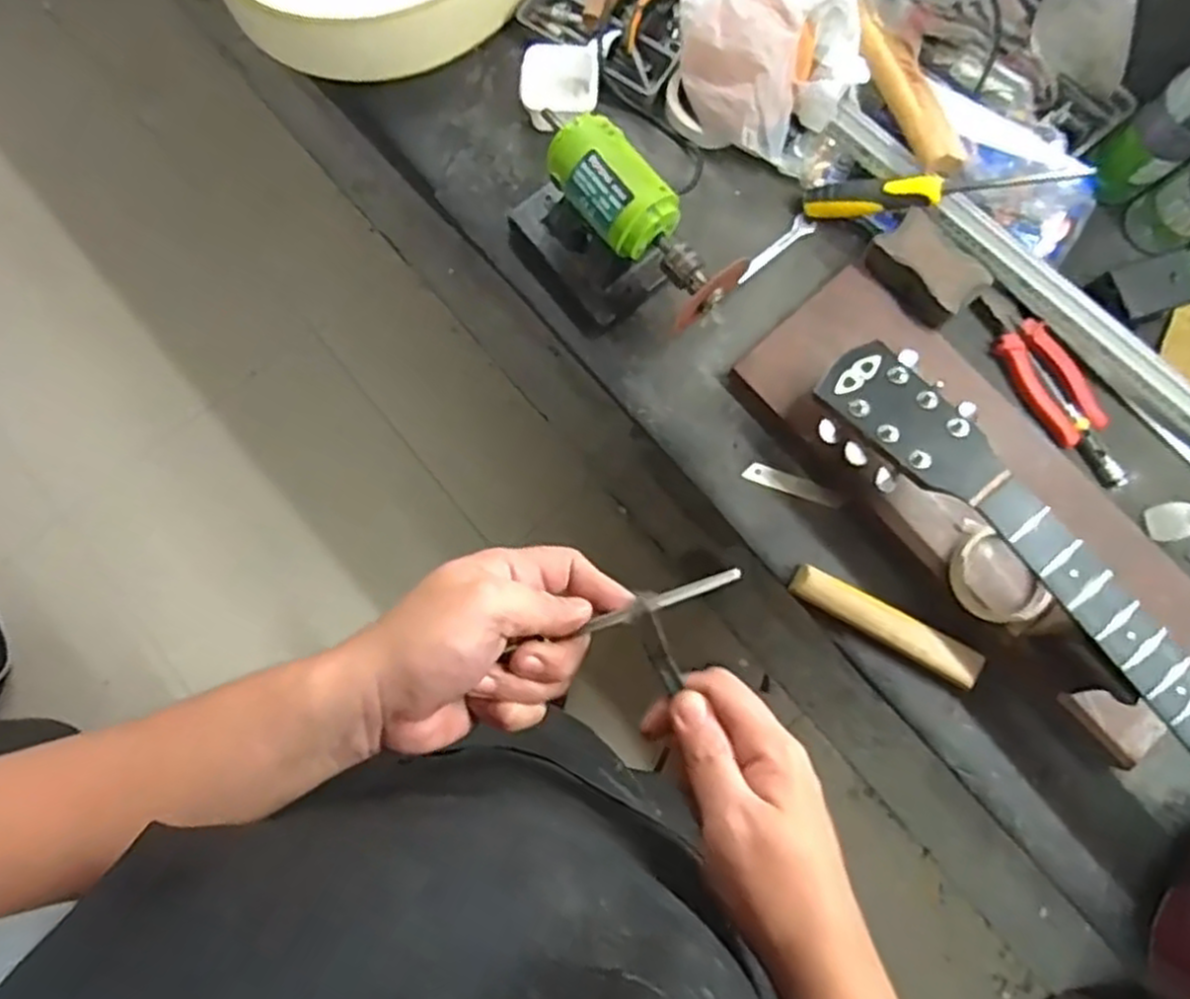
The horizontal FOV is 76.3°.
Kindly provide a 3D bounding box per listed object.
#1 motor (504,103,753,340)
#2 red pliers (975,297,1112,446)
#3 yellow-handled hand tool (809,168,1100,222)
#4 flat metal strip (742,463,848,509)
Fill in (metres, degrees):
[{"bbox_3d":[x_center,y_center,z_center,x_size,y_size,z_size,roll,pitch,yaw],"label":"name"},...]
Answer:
[{"bbox_3d":[0.024,-0.238,0.708,0.122,0.118,0.209,-43,83,-8],"label":"motor"},{"bbox_3d":[0.435,-0.131,0.750,0.053,0.020,0.166,-33,86,12],"label":"red pliers"},{"bbox_3d":[0.321,-0.295,0.718,0.242,0.034,0.041,3,78,26],"label":"yellow-handled hand tool"},{"bbox_3d":[0.194,-0.013,0.738,0.097,0.004,0.019,19,91,4],"label":"flat metal strip"}]

